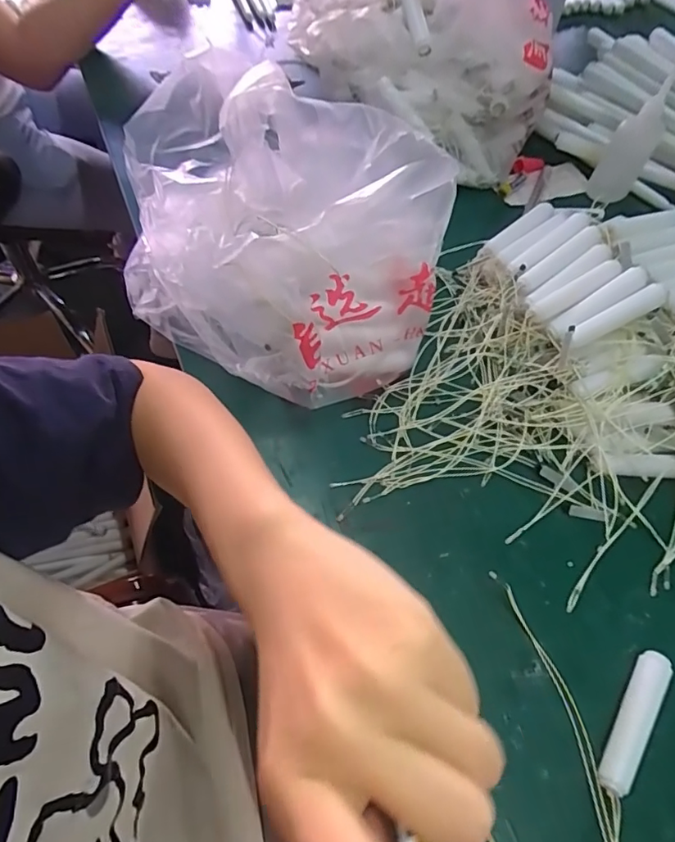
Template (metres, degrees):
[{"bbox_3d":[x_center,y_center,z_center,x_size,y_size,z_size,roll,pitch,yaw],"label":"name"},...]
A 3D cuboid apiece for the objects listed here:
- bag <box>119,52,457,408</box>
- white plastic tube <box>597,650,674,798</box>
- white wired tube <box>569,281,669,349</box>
[{"bbox_3d":[-0.070,-0.164,0.442,0.325,0.139,0.208,29,60,13],"label":"bag"},{"bbox_3d":[0.186,0.188,0.328,0.019,0.016,0.089,33,61,15],"label":"white plastic tube"},{"bbox_3d":[0.230,-0.087,0.434,0.086,0.017,0.019,-29,61,6],"label":"white wired tube"}]

